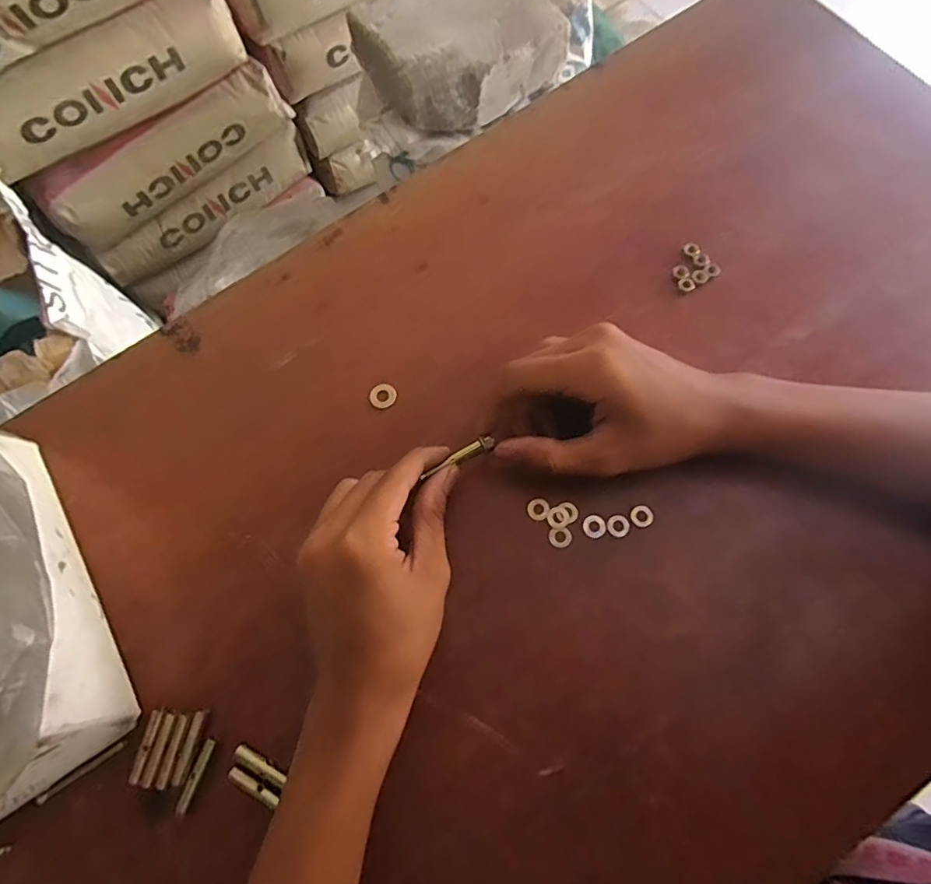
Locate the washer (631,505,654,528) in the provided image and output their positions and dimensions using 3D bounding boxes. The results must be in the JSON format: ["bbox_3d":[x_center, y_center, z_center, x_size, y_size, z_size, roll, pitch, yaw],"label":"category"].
[{"bbox_3d":[0.106,0.044,0.323,0.013,0.004,0.013,-1,73,2],"label":"washer"}]

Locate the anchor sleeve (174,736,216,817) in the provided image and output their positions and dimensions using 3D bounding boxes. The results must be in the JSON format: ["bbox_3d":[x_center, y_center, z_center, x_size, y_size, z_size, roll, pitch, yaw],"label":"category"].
[{"bbox_3d":[-0.142,0.176,0.284,0.006,0.004,0.036,17,74,7],"label":"anchor sleeve"}]

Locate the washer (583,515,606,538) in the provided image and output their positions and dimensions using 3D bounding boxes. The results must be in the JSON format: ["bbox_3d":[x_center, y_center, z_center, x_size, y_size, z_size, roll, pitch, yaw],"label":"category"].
[{"bbox_3d":[0.077,0.051,0.324,0.013,0.004,0.014,-1,74,2],"label":"washer"}]

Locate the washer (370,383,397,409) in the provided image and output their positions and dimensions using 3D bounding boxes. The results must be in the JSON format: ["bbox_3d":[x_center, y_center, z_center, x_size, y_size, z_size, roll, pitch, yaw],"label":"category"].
[{"bbox_3d":[-0.054,-0.031,0.353,0.017,0.004,0.017,-1,73,2],"label":"washer"}]

